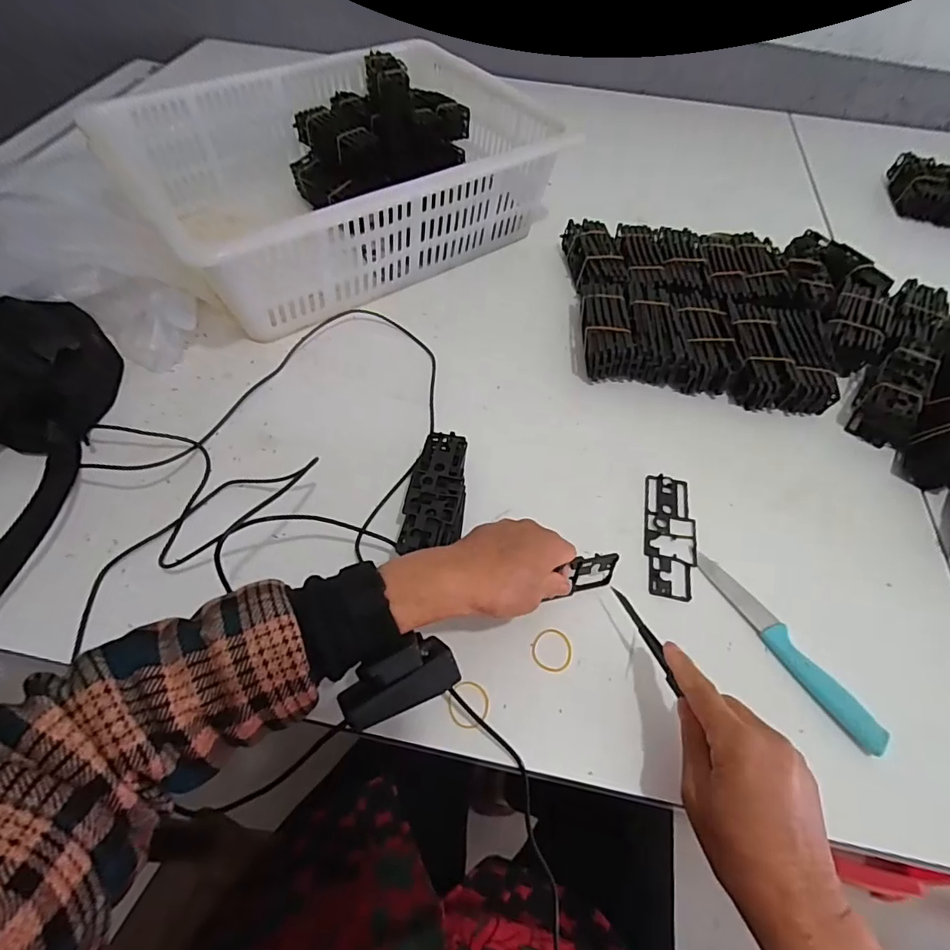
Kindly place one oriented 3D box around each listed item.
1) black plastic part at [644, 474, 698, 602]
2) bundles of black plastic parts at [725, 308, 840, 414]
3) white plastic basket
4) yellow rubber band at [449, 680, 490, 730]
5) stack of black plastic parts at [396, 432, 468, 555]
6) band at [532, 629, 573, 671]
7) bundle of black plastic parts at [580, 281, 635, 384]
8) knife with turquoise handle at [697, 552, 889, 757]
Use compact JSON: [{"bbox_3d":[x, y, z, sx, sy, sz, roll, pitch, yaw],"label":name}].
[{"bbox_3d":[0.174,0.053,0.457,0.044,0.004,0.120,11,56,5],"label":"black plastic part"},{"bbox_3d":[0.329,-0.127,0.562,0.104,0.044,0.123,11,56,4],"label":"bundles of black plastic parts"},{"bbox_3d":[-0.162,-0.382,0.659,0.451,0.133,0.357,-31,62,-22],"label":"white plastic basket"},{"bbox_3d":[-0.005,0.166,0.372,0.029,0.004,0.031,6,54,-9],"label":"yellow rubber band"},{"bbox_3d":[-0.033,0.020,0.451,0.048,0.035,0.118,6,55,1],"label":"stack of black plastic parts"},{"bbox_3d":[0.060,0.135,0.396,0.031,0.004,0.032,1,55,-2],"label":"band"},{"bbox_3d":[0.145,-0.165,0.582,0.054,0.046,0.135,3,55,-1],"label":"bundle of black plastic parts"},{"bbox_3d":[0.243,0.132,0.404,0.022,0.009,0.171,-24,60,-18],"label":"knife with turquoise handle"}]

